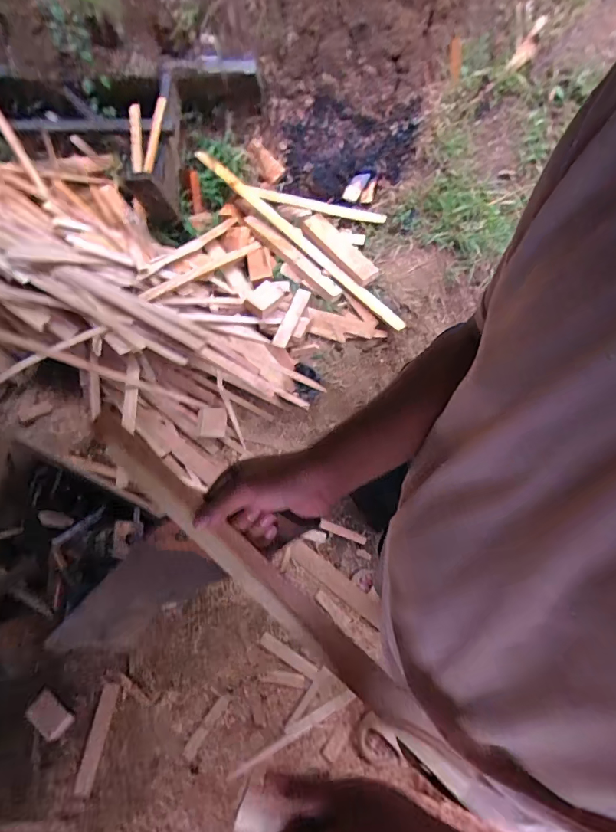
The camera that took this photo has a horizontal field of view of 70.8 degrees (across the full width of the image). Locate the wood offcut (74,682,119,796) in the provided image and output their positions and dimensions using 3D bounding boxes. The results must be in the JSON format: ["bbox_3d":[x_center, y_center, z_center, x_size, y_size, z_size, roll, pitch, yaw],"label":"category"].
[{"bbox_3d":[-0.529,0.802,1.086,0.043,0.018,0.224,4,56,5],"label":"wood offcut"}]

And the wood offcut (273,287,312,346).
[{"bbox_3d":[-0.061,-0.369,1.618,0.059,0.018,0.253,23,81,16],"label":"wood offcut"}]

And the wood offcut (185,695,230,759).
[{"bbox_3d":[-0.254,0.776,1.089,0.026,0.008,0.151,29,61,20],"label":"wood offcut"}]

